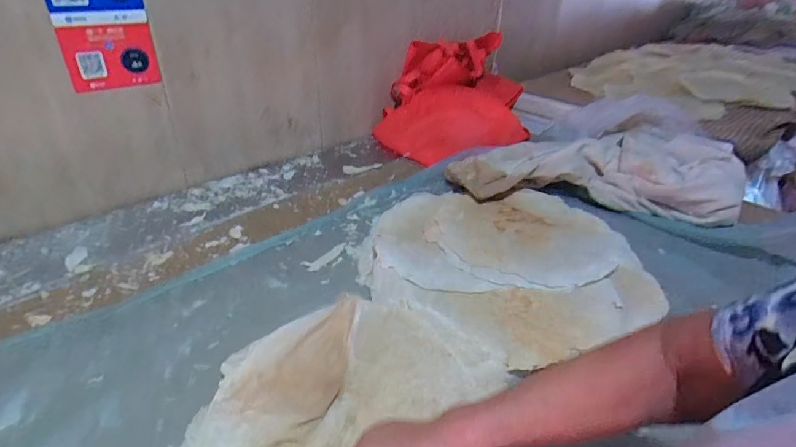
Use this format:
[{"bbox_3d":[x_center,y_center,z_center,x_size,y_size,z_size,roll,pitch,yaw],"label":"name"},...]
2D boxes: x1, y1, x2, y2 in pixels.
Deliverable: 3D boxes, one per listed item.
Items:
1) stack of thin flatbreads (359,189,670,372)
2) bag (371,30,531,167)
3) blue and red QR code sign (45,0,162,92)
[{"bbox_3d":[0.197,0.050,0.847,0.506,0.049,0.522,-22,39,-35],"label":"stack of thin flatbreads"},{"bbox_3d":[0.175,-0.402,1.435,0.478,0.314,0.262,-20,37,-32],"label":"bag"},{"bbox_3d":[-0.571,-0.389,0.857,0.159,0.238,0.012,-23,42,-34],"label":"blue and red QR code sign"}]

